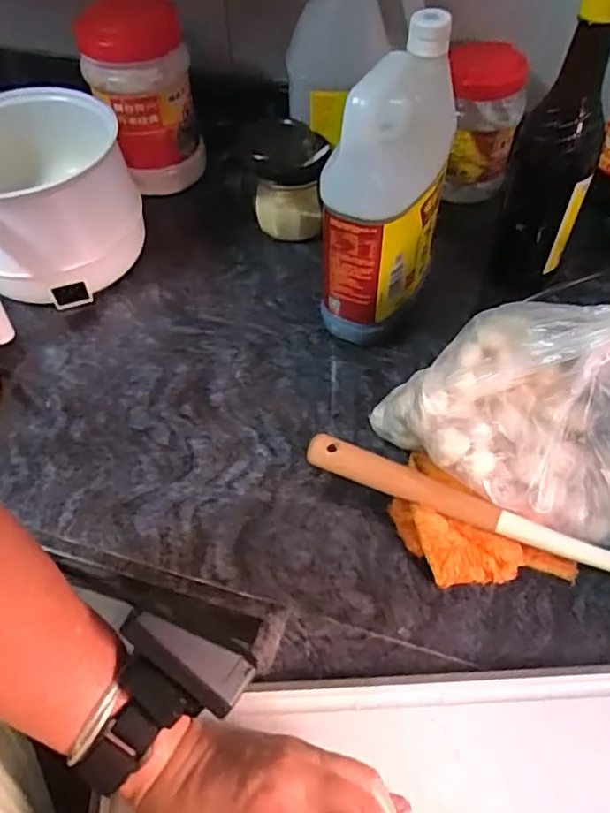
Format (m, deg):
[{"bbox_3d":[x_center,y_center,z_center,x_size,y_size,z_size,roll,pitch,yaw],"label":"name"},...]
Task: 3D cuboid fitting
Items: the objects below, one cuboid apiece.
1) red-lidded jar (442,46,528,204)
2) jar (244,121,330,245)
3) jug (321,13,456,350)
[{"bbox_3d":[0.173,-0.283,0.622,0.068,0.137,0.068,-1,53,2],"label":"red-lidded jar"},{"bbox_3d":[-0.017,-0.233,0.633,0.075,0.097,0.086,-5,53,-1],"label":"jar"},{"bbox_3d":[0.064,-0.170,0.500,0.082,0.225,0.134,28,59,22],"label":"jug"}]

